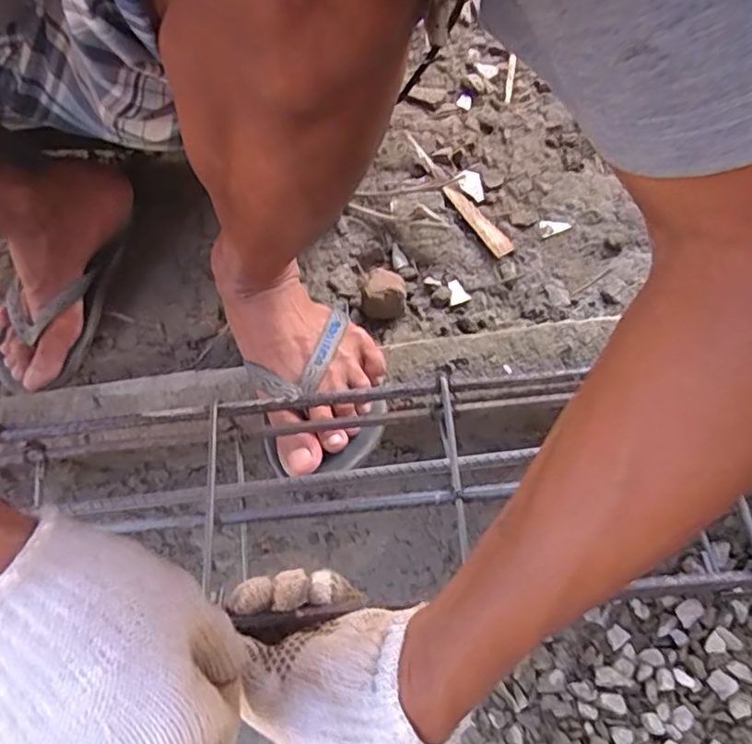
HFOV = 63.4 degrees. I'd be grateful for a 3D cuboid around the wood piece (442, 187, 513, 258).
[{"bbox_3d":[0.120,-0.182,0.723,0.023,0.012,0.108,-36,72,-7],"label":"wood piece"}]

